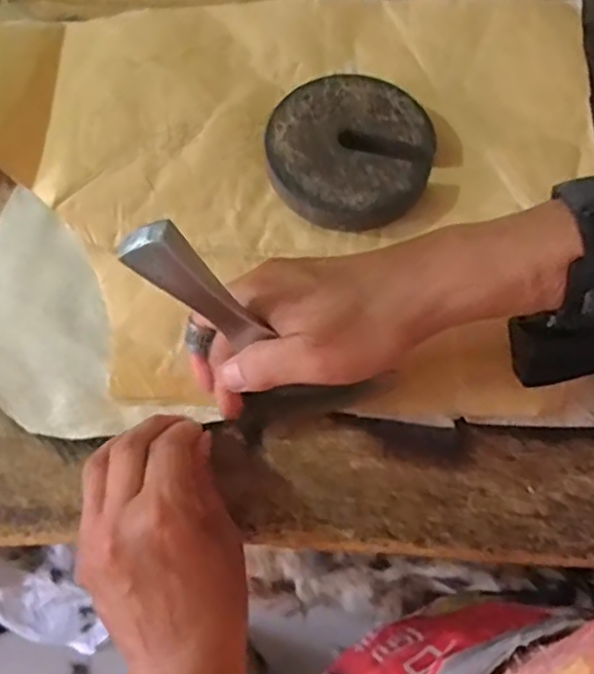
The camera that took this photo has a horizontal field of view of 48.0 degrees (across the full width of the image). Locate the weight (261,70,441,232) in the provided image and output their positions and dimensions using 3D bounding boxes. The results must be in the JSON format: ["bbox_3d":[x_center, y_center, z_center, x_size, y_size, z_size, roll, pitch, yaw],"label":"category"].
[{"bbox_3d":[0.031,-0.112,0.399,0.096,0.019,0.096,0,71,-1],"label":"weight"}]

